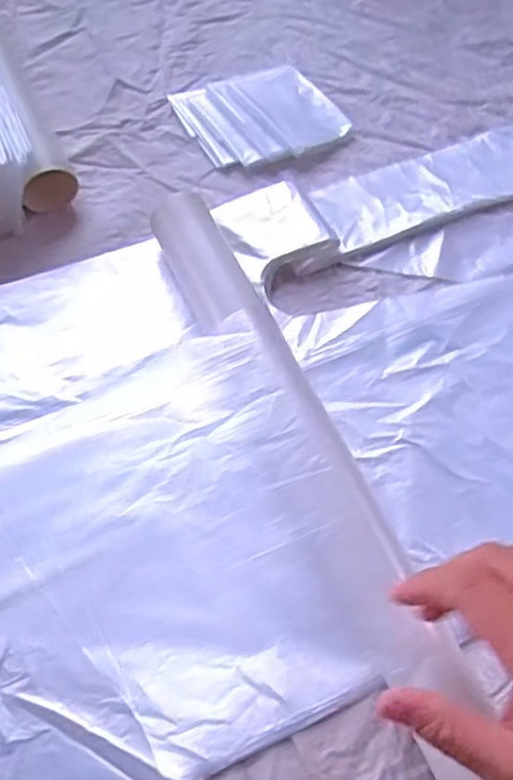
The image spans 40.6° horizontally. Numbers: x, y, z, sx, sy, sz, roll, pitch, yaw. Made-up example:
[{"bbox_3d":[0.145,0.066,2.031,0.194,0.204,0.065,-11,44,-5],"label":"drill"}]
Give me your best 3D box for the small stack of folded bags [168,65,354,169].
[{"bbox_3d":[0.005,-0.207,0.530,0.113,0.014,0.090,-18,65,-13],"label":"small stack of folded bags"}]

